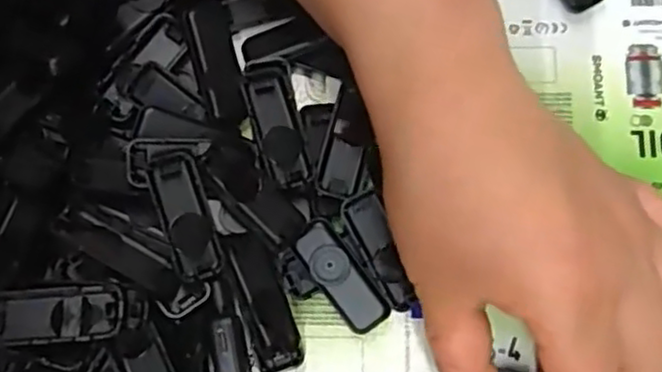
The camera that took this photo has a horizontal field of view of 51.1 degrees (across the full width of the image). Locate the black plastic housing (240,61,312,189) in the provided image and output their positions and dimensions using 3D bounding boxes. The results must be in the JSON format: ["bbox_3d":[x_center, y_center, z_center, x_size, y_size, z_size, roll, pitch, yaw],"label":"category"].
[{"bbox_3d":[-0.021,-0.023,0.267,0.019,0.011,0.050,-12,80,-1],"label":"black plastic housing"}]

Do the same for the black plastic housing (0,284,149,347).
[{"bbox_3d":[-0.090,0.044,0.239,0.053,0.016,0.018,-5,80,0],"label":"black plastic housing"}]

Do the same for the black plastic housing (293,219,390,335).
[{"bbox_3d":[0.004,0.035,0.259,0.017,0.011,0.044,-36,81,-5],"label":"black plastic housing"}]

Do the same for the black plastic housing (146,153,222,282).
[{"bbox_3d":[-0.053,0.011,0.254,0.016,0.004,0.046,-18,80,-2],"label":"black plastic housing"}]

